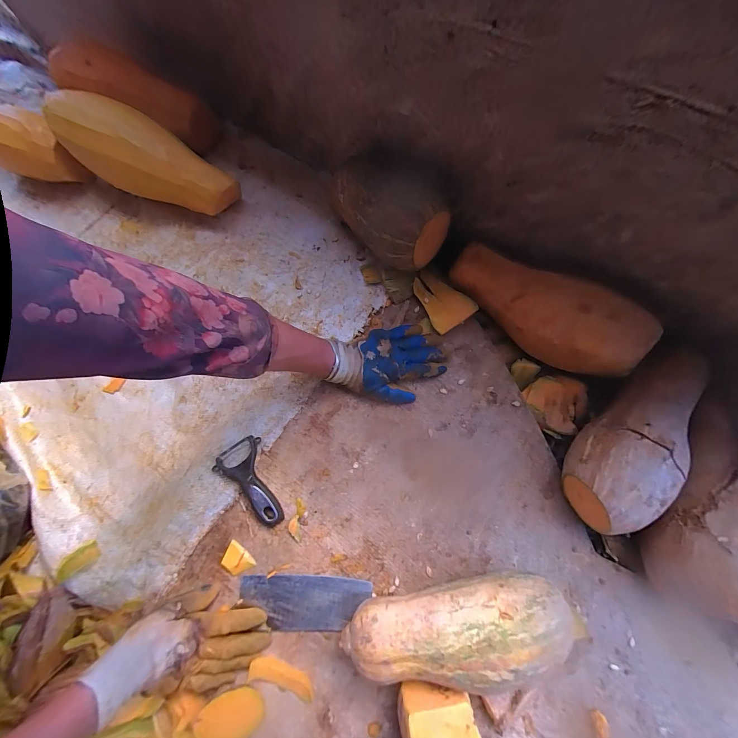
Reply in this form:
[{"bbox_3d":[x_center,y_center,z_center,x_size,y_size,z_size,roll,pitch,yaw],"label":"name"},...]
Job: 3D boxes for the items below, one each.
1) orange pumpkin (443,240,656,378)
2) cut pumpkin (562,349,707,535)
[{"bbox_3d":[0.253,-0.088,0.465,0.279,0.089,0.099,34,79,8],"label":"orange pumpkin"},{"bbox_3d":[0.365,0.082,0.417,0.276,0.095,0.093,-41,77,-10],"label":"cut pumpkin"}]

